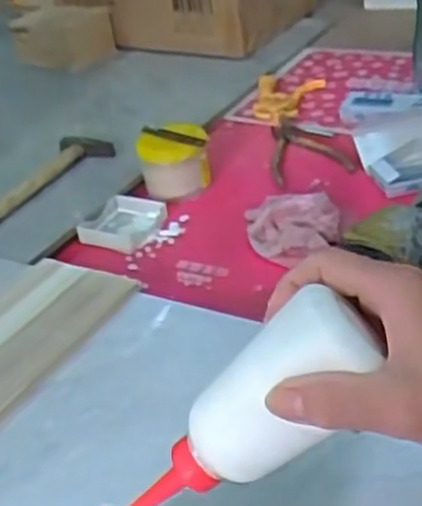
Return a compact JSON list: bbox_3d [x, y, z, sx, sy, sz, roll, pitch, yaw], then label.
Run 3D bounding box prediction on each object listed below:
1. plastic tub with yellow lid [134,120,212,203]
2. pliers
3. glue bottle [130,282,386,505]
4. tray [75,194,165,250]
[{"bbox_3d":[-0.041,-0.105,0.857,0.079,0.065,0.070,-8,32,0],"label":"plastic tub with yellow lid"},{"bbox_3d":[0.118,-0.130,0.904,0.092,0.010,0.160,-5,32,5],"label":"pliers"},{"bbox_3d":[0.015,0.083,0.365,0.038,0.152,0.044,31,21,-25],"label":"glue bottle"},{"bbox_3d":[-0.096,-0.033,0.808,0.079,0.021,0.078,7,35,22],"label":"tray"}]

